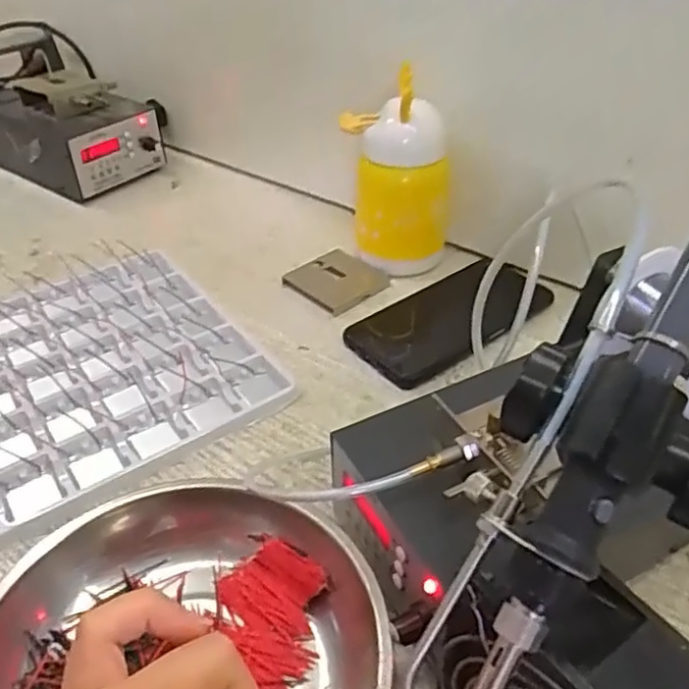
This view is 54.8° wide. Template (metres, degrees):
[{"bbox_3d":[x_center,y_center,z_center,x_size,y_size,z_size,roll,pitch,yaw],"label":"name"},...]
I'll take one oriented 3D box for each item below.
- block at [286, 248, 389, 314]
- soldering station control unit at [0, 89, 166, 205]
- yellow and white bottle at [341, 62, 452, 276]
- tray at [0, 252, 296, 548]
[{"bbox_3d":[-0.007,-0.055,0.564,0.067,0.006,0.069,-29,48,-30],"label":"block"},{"bbox_3d":[-0.308,-0.238,0.735,0.197,0.085,0.118,24,46,26],"label":"soldering station control unit"},{"bbox_3d":[0.043,-0.132,0.543,0.067,0.147,0.071,-19,43,-20],"label":"yellow and white bottle"},{"bbox_3d":[-0.222,0.035,0.452,0.307,0.012,0.229,-24,45,-26],"label":"tray"}]

